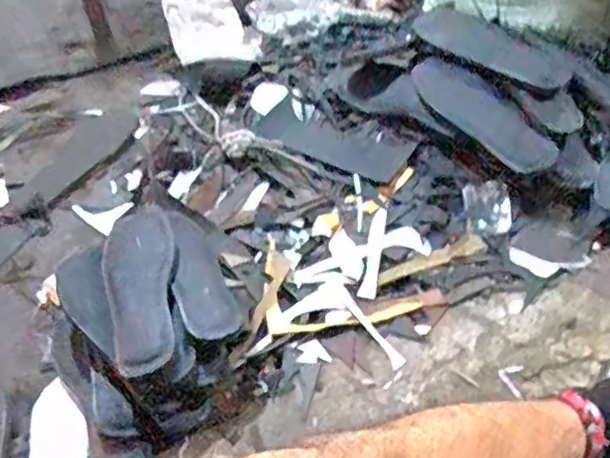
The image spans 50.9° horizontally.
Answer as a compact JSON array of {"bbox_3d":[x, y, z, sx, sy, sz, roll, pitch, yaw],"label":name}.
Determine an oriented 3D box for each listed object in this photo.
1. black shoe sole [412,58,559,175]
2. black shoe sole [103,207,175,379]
[{"bbox_3d":[0.257,-0.171,0.948,0.074,0.011,0.261,-40,61,-7],"label":"black shoe sole"},{"bbox_3d":[-0.203,0.066,0.783,0.084,0.016,0.242,-8,47,-1],"label":"black shoe sole"}]

